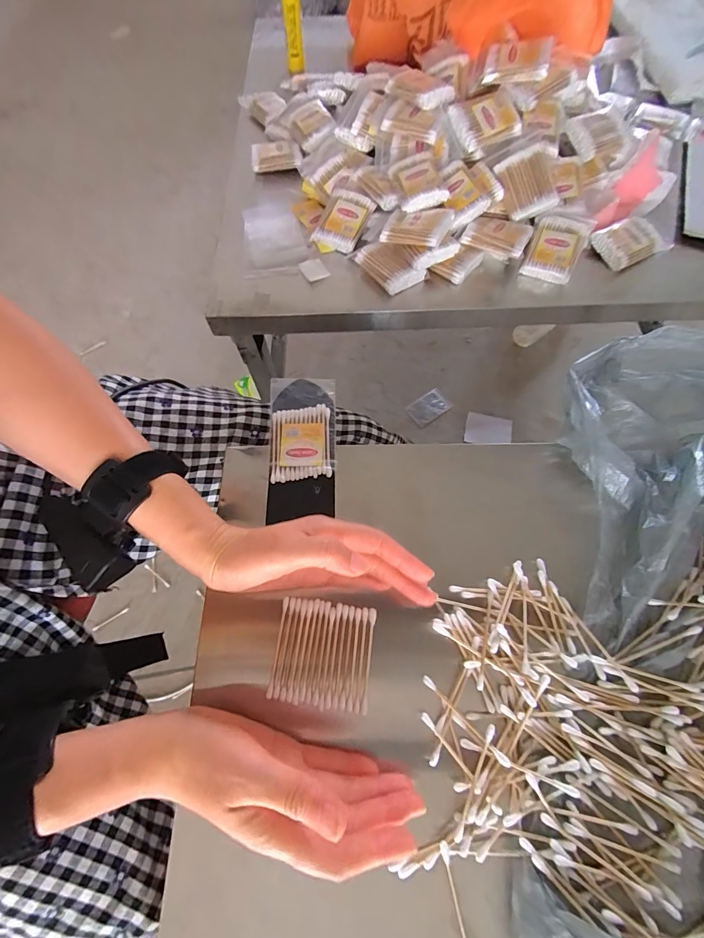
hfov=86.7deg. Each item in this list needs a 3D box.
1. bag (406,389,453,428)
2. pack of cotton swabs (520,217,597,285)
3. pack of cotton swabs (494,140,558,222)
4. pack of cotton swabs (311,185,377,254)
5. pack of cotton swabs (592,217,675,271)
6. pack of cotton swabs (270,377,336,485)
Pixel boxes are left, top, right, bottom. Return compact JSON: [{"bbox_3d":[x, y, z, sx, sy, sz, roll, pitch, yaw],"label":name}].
[{"bbox_3d":[0.190,-0.155,0.913,0.094,0.016,0.069,-34,71,-12],"label":"bag"},{"bbox_3d":[0.244,-0.264,0.445,0.061,0.032,0.086,23,70,11],"label":"pack of cotton swabs"},{"bbox_3d":[0.210,-0.340,0.443,0.063,0.016,0.070,-22,97,4],"label":"pack of cotton swabs"},{"bbox_3d":[-0.012,-0.313,0.469,0.063,0.023,0.075,26,84,12],"label":"pack of cotton swabs"},{"bbox_3d":[0.342,-0.278,0.455,0.089,0.023,0.049,-25,69,-8],"label":"pack of cotton swabs"},{"bbox_3d":[-0.046,-0.040,0.358,0.062,0.014,0.105,-5,68,0],"label":"pack of cotton swabs"}]

